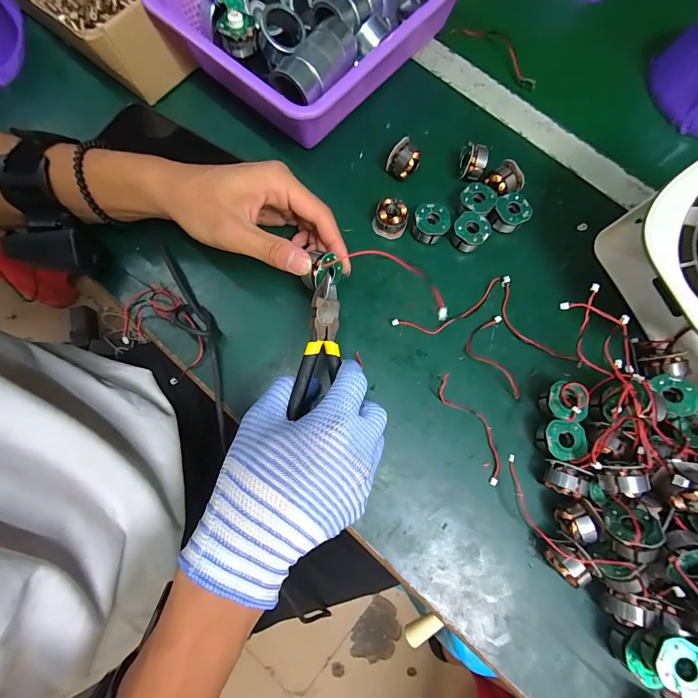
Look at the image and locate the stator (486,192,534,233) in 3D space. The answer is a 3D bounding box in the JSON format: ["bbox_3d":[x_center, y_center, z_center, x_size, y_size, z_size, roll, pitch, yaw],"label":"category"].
[{"bbox_3d":[0.151,-0.127,0.322,0.032,0.021,0.031,0,75,-2],"label":"stator"}]

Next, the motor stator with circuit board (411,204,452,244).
[{"bbox_3d":[0.076,-0.115,0.318,0.032,0.023,0.029,15,75,2],"label":"motor stator with circuit board"}]

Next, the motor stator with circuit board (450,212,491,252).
[{"bbox_3d":[0.111,-0.107,0.318,0.031,0.021,0.030,0,75,-2],"label":"motor stator with circuit board"}]

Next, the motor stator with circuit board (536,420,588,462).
[{"bbox_3d":[0.166,0.073,0.273,0.032,0.021,0.029,14,75,2],"label":"motor stator with circuit board"}]

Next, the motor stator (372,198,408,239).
[{"bbox_3d":[0.038,-0.120,0.319,0.030,0.021,0.028,0,75,-2],"label":"motor stator"}]

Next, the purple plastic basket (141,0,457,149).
[{"bbox_3d":[-0.025,-0.329,0.331,0.198,0.090,0.274,40,79,8],"label":"purple plastic basket"}]

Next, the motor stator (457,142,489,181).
[{"bbox_3d":[0.118,-0.178,0.332,0.025,0.030,0.025,20,76,3],"label":"motor stator"}]

